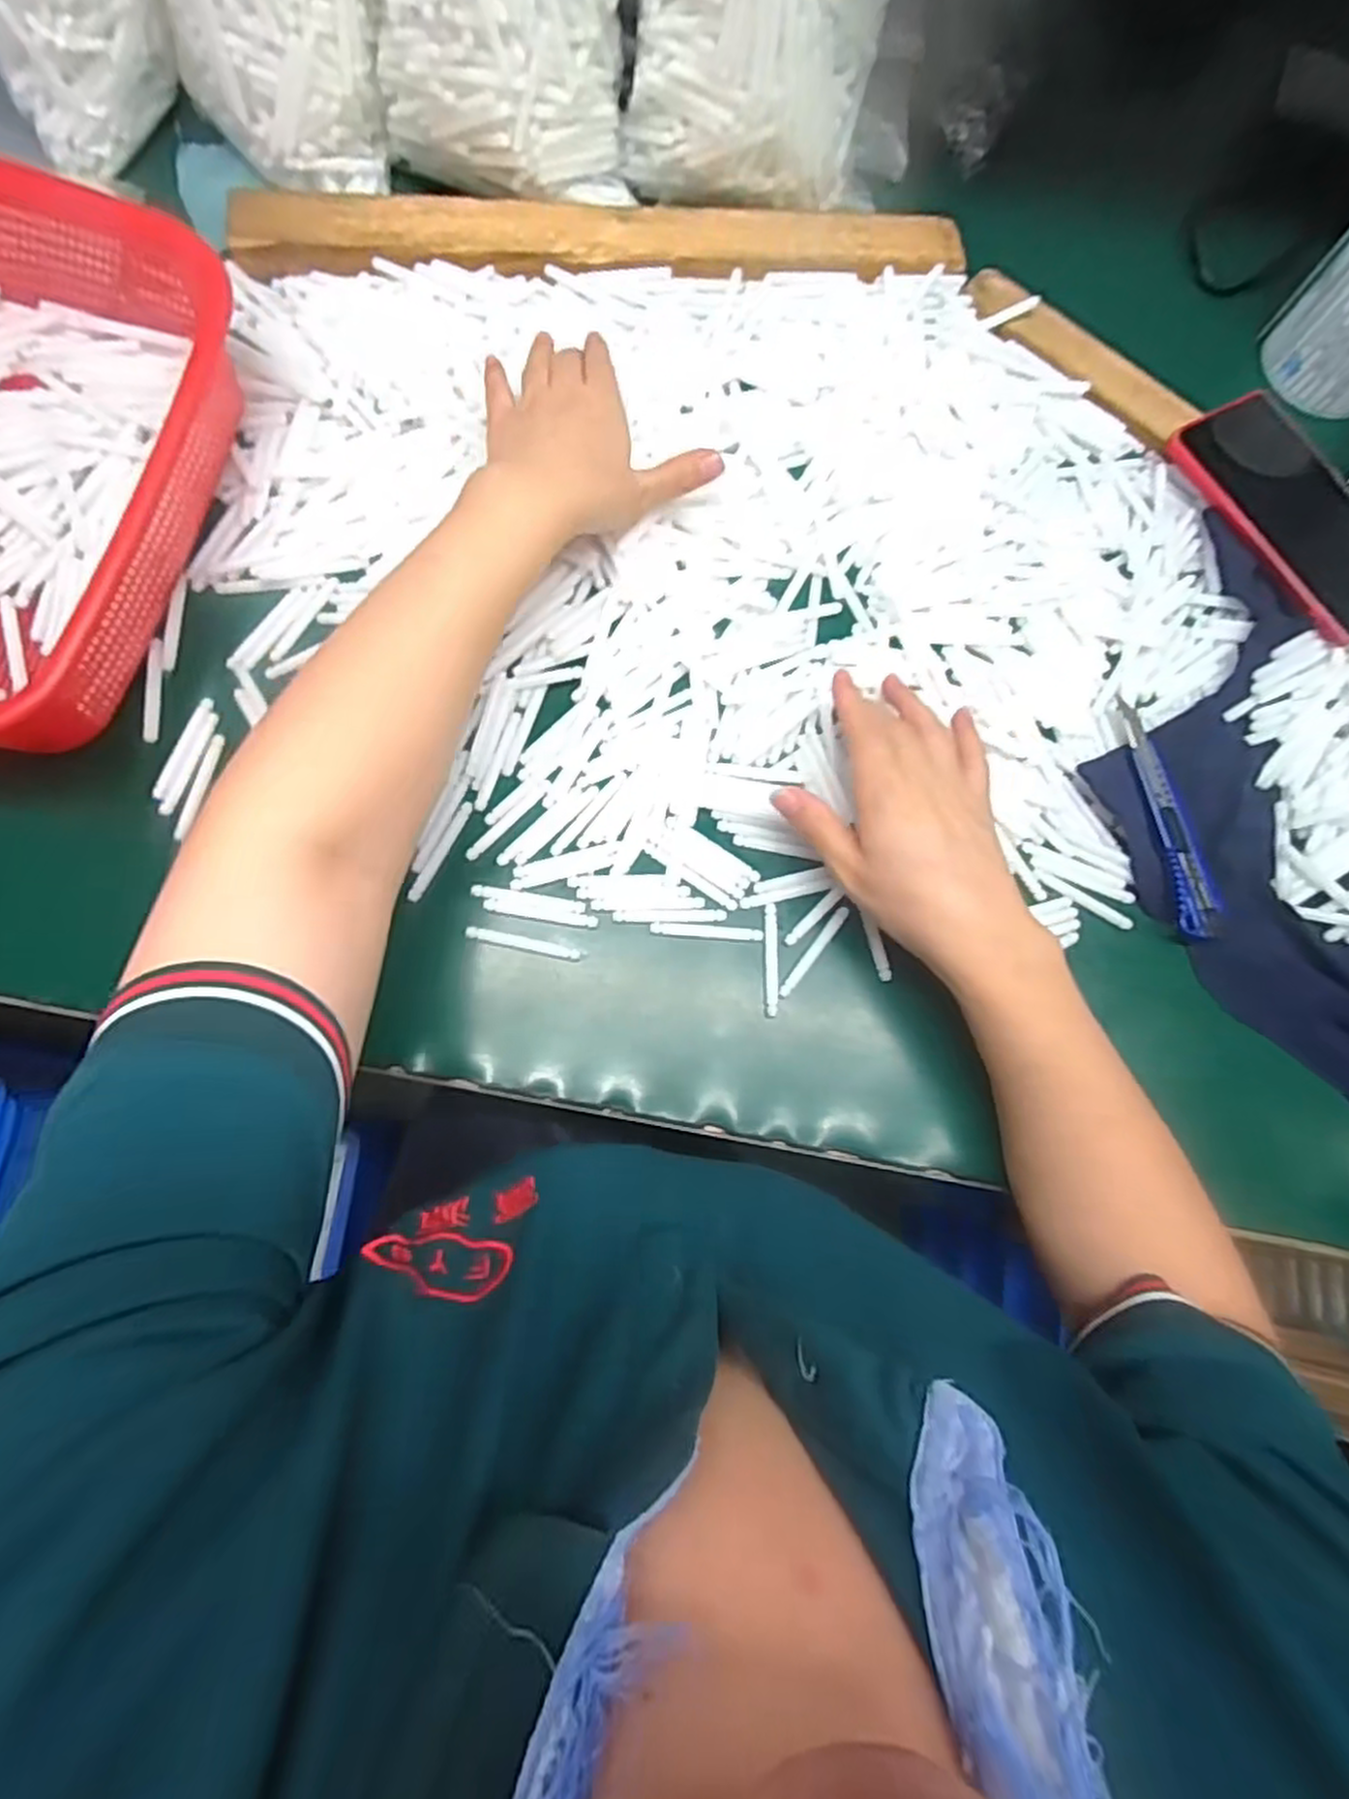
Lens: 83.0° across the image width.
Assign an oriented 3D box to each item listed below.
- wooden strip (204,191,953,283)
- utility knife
[{"bbox_3d":[-0.043,-0.412,0.473,0.444,0.014,0.049,-4,81,-4],"label":"wooden strip"},{"bbox_3d":[0.275,-0.047,0.424,0.021,0.011,0.137,-8,81,-4],"label":"utility knife"}]

